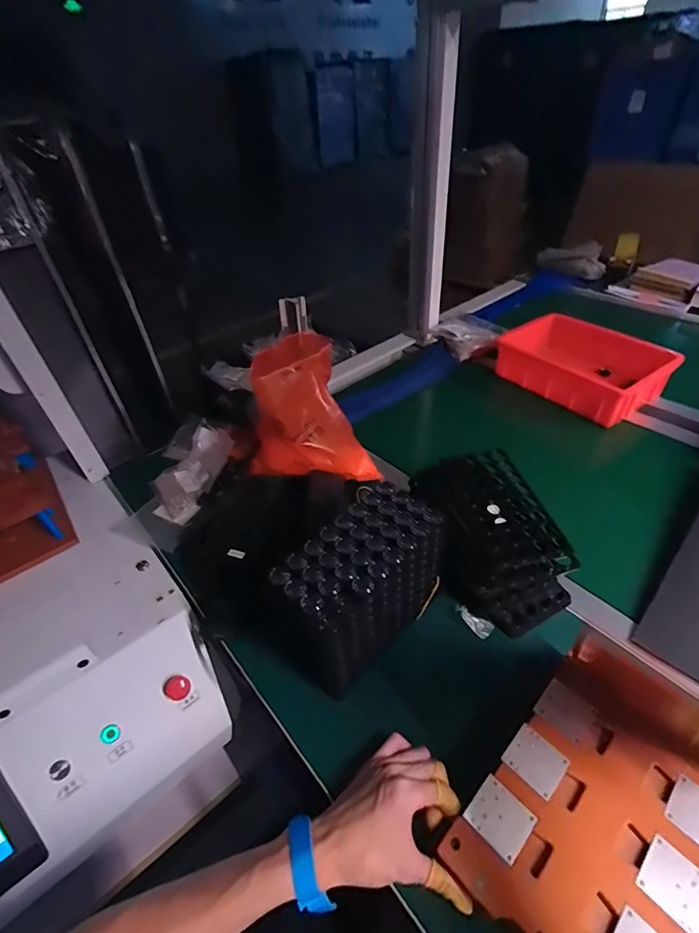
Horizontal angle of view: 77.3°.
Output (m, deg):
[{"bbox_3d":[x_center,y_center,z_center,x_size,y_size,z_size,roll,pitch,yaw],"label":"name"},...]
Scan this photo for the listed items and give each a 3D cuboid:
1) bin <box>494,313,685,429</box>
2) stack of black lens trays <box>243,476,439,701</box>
[{"bbox_3d":[0.487,-0.211,0.937,0.222,0.094,0.312,-33,48,-27],"label":"bin"},{"bbox_3d":[0.017,0.137,0.514,0.113,0.136,0.198,25,50,30],"label":"stack of black lens trays"}]

